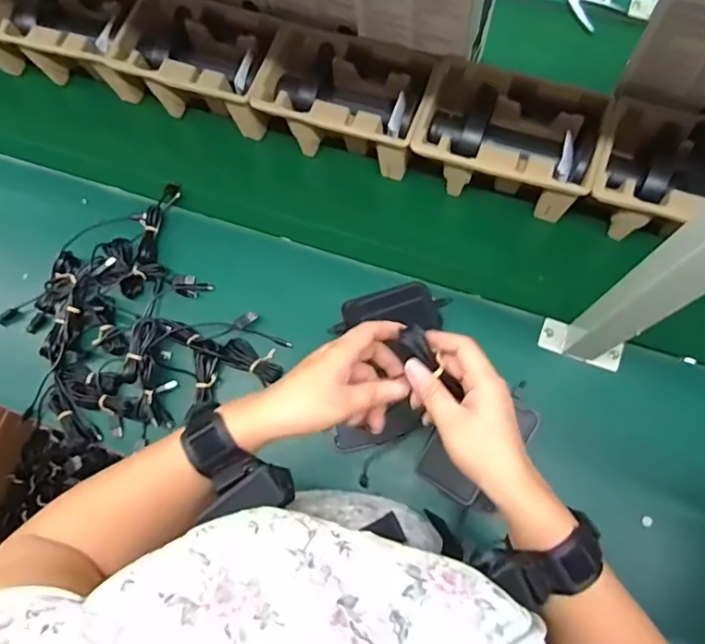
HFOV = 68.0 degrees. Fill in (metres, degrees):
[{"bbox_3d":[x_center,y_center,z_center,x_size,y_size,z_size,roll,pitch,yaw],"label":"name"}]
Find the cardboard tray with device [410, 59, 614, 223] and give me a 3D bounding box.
[{"bbox_3d":[0.198,-0.239,0.688,0.219,0.104,0.139,18,74,3],"label":"cardboard tray with device"}]

